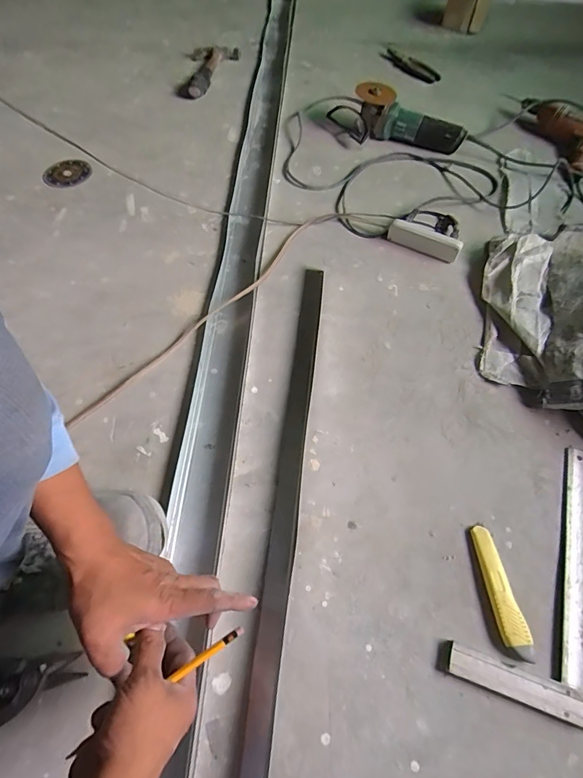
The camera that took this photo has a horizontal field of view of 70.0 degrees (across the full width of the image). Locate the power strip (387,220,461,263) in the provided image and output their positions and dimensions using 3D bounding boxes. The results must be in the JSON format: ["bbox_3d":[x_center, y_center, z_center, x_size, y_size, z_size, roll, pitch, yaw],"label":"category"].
[{"bbox_3d":[0.265,-0.297,0.836,0.143,0.041,0.034,25,63,12],"label":"power strip"}]

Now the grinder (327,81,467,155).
[{"bbox_3d":[0.271,-0.691,1.070,0.342,0.109,0.114,12,61,4],"label":"grinder"}]

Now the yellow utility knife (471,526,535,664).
[{"bbox_3d":[0.260,0.251,0.522,0.031,0.020,0.150,-7,61,-6],"label":"yellow utility knife"}]

